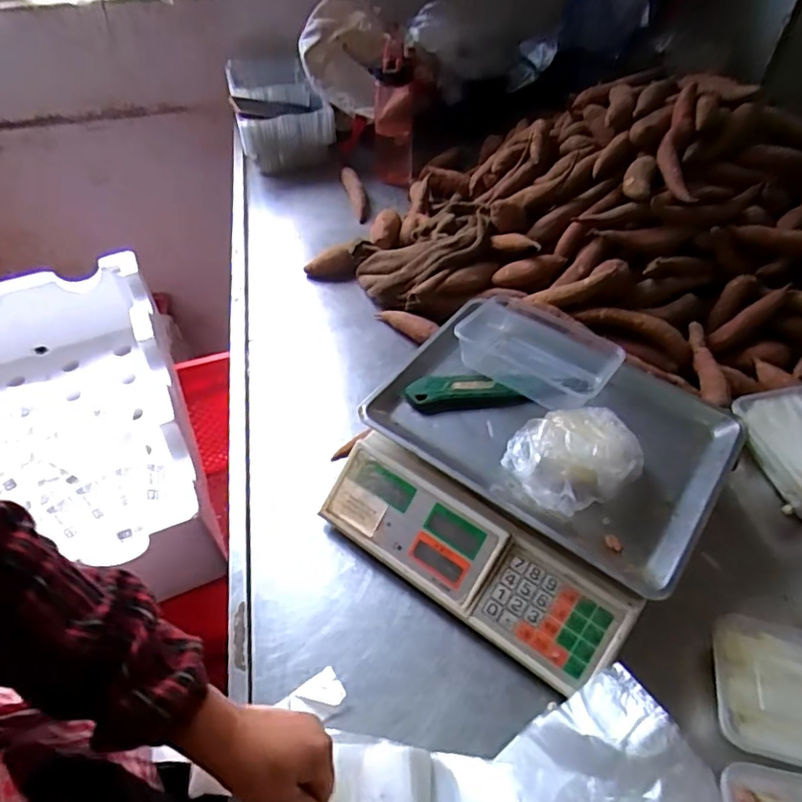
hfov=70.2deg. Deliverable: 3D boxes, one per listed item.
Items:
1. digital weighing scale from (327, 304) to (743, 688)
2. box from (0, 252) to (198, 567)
[{"bbox_3d":[0.137,0.055,0.595,0.327,0.131,0.334,30,57,23],"label":"digital weighing scale"},{"bbox_3d":[-0.531,0.026,0.824,0.391,0.153,0.479,-20,53,-15],"label":"box"}]

